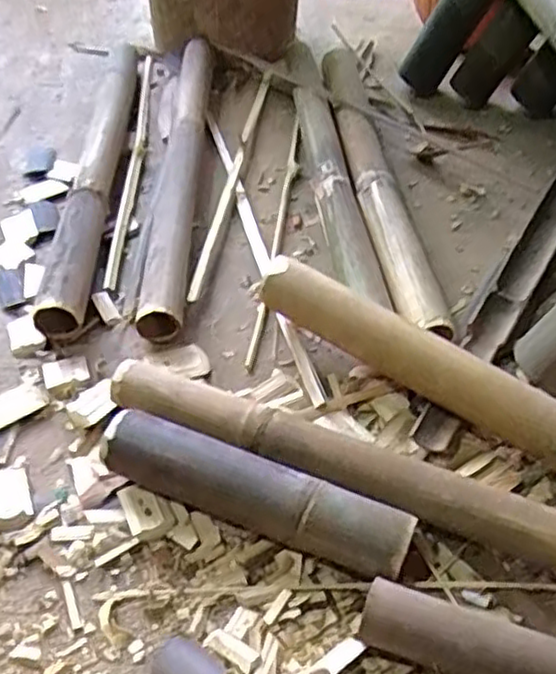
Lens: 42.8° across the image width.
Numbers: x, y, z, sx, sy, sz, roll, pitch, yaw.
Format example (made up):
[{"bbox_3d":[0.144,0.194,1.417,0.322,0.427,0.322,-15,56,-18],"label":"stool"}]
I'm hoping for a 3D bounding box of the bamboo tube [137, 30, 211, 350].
[{"bbox_3d":[-0.132,-0.242,0.969,0.055,0.046,0.635,0,46,-1],"label":"bamboo tube"}]

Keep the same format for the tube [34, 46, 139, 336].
[{"bbox_3d":[-0.237,-0.244,0.963,0.050,0.053,0.631,0,46,-1],"label":"tube"}]

